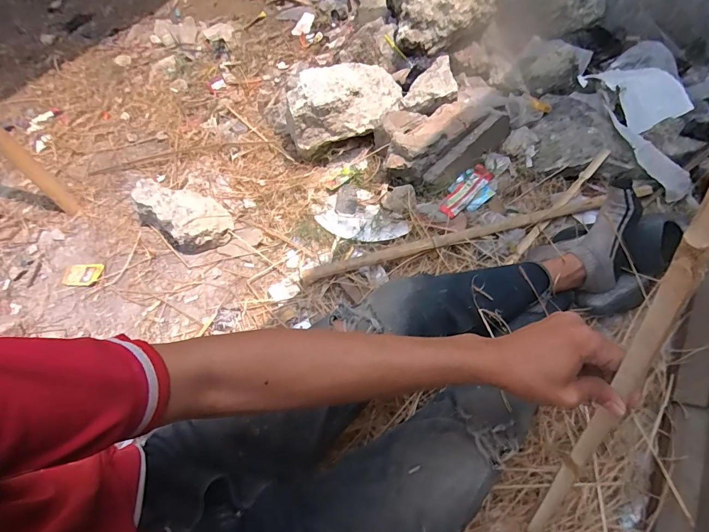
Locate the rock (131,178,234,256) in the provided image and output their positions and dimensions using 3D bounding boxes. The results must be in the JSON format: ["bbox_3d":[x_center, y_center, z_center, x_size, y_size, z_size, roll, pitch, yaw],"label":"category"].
[{"bbox_3d":[-0.486,-0.151,1.101,0.277,0.121,0.166,31,64,22],"label":"rock"}]

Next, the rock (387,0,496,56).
[{"bbox_3d":[0.286,-0.907,1.292,0.313,0.171,0.362,-6,56,0],"label":"rock"}]

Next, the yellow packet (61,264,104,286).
[{"bbox_3d":[-0.753,0.025,1.066,0.109,0.007,0.058,-3,79,0],"label":"yellow packet"}]

